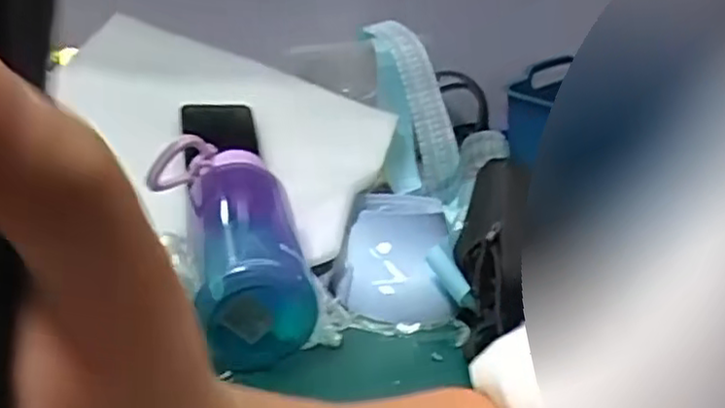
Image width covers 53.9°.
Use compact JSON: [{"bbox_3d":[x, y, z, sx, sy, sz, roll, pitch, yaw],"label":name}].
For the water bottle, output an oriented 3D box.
[{"bbox_3d":[-0.094,0.022,0.550,0.095,0.086,0.210,0,31,-14],"label":"water bottle"}]

